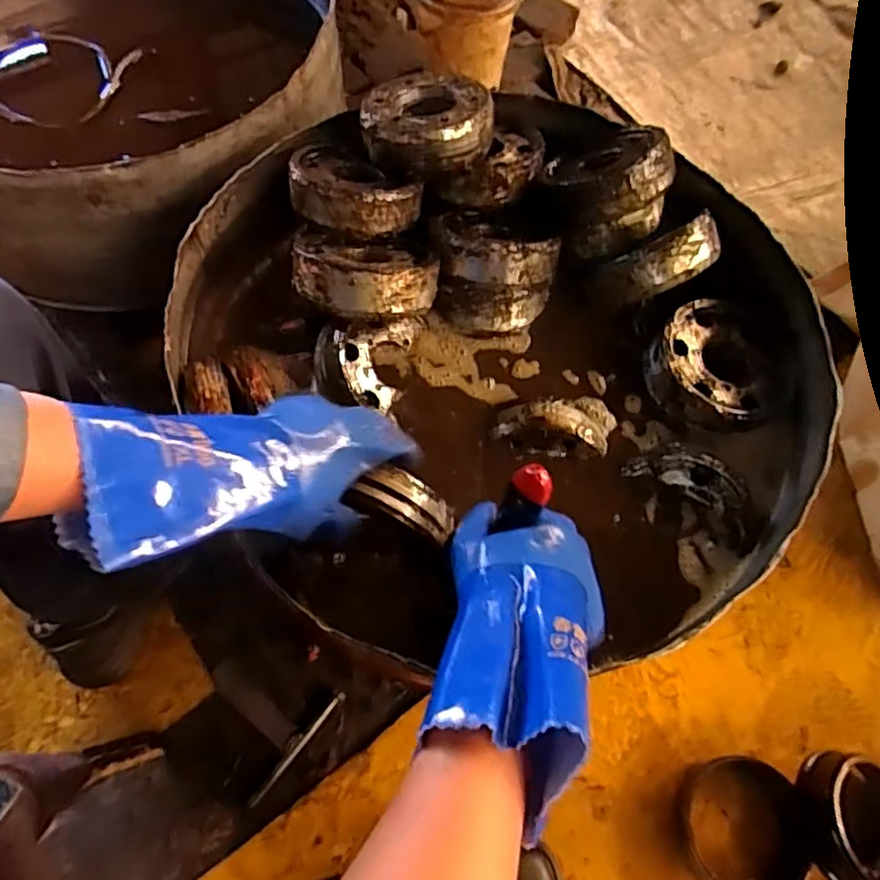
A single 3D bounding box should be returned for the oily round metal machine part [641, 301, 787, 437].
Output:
[{"bbox_3d":[0.245,-0.067,0.575,0.111,0.035,0.116,1,64,-2],"label":"oily round metal machine part"}]

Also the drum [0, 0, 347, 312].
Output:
[{"bbox_3d":[-0.395,-0.442,0.780,0.552,0.196,0.537,1,64,-2],"label":"drum"}]

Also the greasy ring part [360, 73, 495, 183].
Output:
[{"bbox_3d":[-0.013,-0.295,0.603,0.113,0.050,0.106,1,64,-2],"label":"greasy ring part"}]

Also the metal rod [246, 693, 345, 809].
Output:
[{"bbox_3d":[-0.154,0.334,0.701,0.009,0.009,0.141,38,68,15],"label":"metal rod"}]

